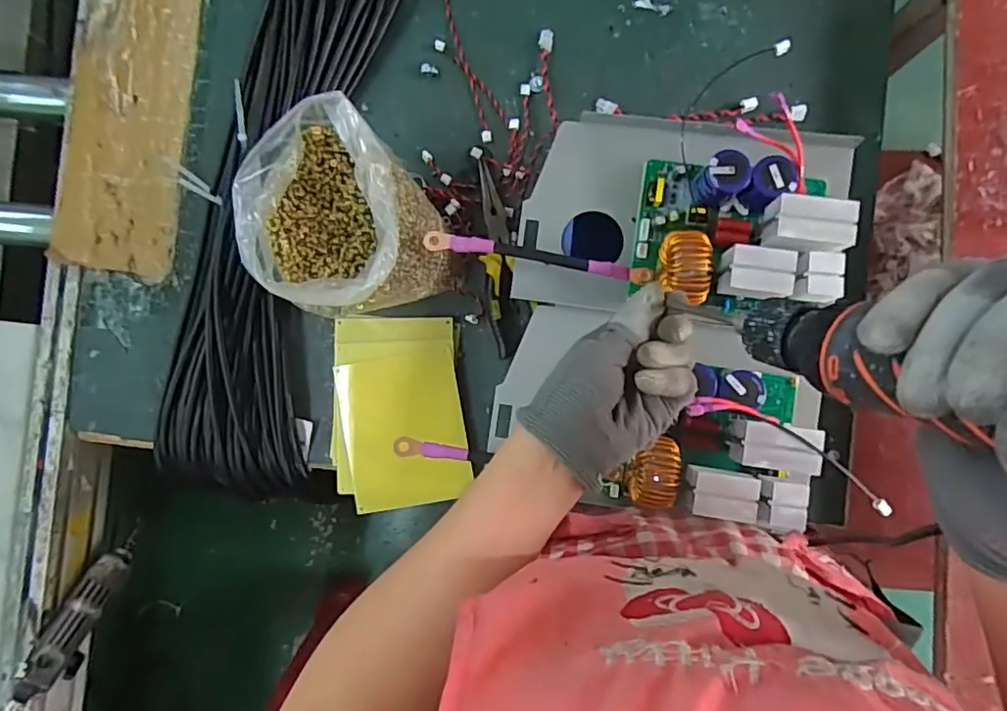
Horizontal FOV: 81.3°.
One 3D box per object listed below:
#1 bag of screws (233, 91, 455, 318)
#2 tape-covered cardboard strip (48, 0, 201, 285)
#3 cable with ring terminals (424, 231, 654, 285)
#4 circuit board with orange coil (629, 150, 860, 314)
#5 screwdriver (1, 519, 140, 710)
[{"bbox_3d":[-0.142,-0.116,0.542,0.144,0.142,0.165,-41,86,2],"label":"bag of screws"},{"bbox_3d":[-0.405,-0.290,0.642,0.126,0.033,0.395,5,89,4],"label":"tape-covered cardboard strip"},{"bbox_3d":[0.029,-0.082,0.499,0.193,0.013,0.015,11,89,4],"label":"cable with ring terminals"},{"bbox_3d":[0.184,-0.097,0.460,0.145,0.074,0.123,8,89,4],"label":"circuit board with orange coil"},{"bbox_3d":[-0.478,0.303,0.651,0.046,0.044,0.244,10,46,4],"label":"screwdriver"}]

